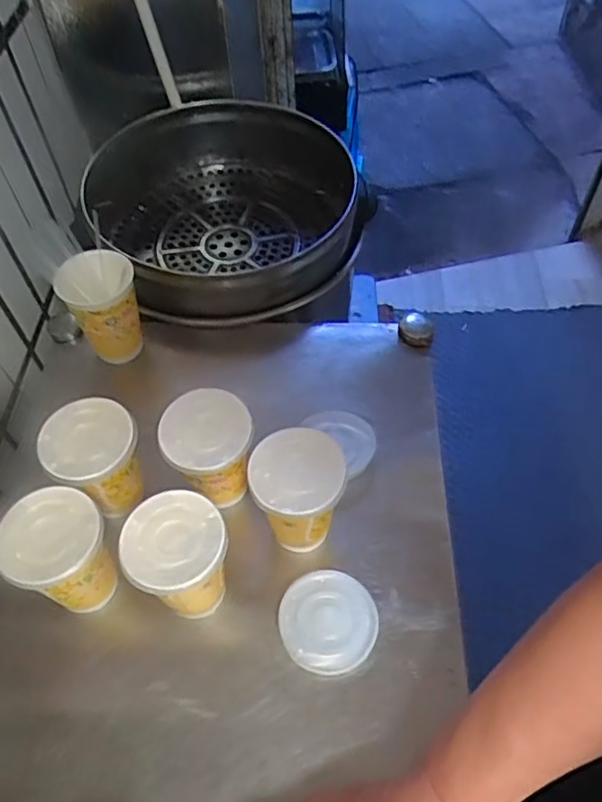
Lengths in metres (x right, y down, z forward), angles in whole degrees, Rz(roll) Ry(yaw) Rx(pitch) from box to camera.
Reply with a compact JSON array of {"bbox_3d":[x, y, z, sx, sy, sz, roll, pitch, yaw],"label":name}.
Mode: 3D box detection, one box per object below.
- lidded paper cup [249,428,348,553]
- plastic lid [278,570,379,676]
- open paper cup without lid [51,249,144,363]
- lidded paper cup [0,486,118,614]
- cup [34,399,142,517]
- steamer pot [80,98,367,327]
[{"bbox_3d":[-0.001,0.088,0.533,0.074,0.118,0.081,-1,55,1],"label":"lidded paper cup"},{"bbox_3d":[0.023,0.185,0.517,0.079,0.018,0.077,-1,55,1],"label":"plastic lid"},{"bbox_3d":[-0.206,-0.097,0.654,0.074,0.097,0.073,-19,57,-11],"label":"open paper cup without lid"},{"bbox_3d":[-0.191,0.126,0.502,0.073,0.095,0.076,-1,55,1],"label":"lidded paper cup"},{"bbox_3d":[-0.178,0.056,0.548,0.076,0.095,0.077,-1,55,1],"label":"cup"},{"bbox_3d":[-0.108,-0.242,0.795,0.331,0.115,0.331,-1,55,1],"label":"steamer pot"}]

